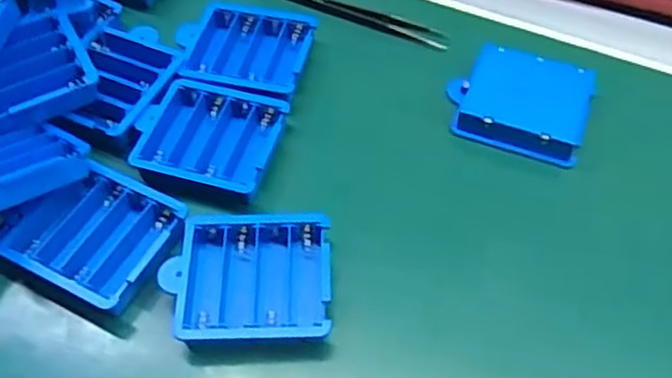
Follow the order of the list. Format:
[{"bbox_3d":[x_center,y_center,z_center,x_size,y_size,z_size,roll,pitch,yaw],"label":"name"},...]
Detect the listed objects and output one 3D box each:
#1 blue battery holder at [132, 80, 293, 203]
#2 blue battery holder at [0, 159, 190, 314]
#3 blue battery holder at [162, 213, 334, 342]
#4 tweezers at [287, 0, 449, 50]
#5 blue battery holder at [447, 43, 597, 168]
[{"bbox_3d":[-0.067,-0.028,0.379,0.071,0.013,0.066,13,55,10],"label":"blue battery holder"},{"bbox_3d":[-0.115,0.022,0.343,0.069,0.015,0.063,23,57,16],"label":"blue battery holder"},{"bbox_3d":[-0.040,0.043,0.331,0.074,0.017,0.064,-2,54,-1],"label":"blue battery holder"},{"bbox_3d":[0.007,-0.112,0.452,0.133,0.006,0.018,20,56,14],"label":"tweezers"},{"bbox_3d":[0.103,-0.049,0.399,0.074,0.016,0.064,16,55,11],"label":"blue battery holder"}]

